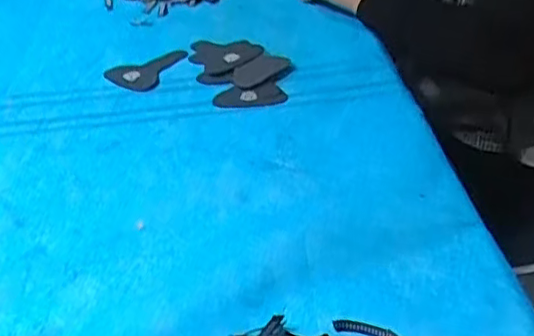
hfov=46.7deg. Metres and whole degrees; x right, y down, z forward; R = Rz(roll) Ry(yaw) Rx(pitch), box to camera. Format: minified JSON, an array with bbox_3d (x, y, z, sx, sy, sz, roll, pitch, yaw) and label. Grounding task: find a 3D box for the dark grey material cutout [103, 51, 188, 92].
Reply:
[{"bbox_3d":[-0.138,-0.112,0.687,0.072,0.010,0.085,10,41,20],"label":"dark grey material cutout"}]

